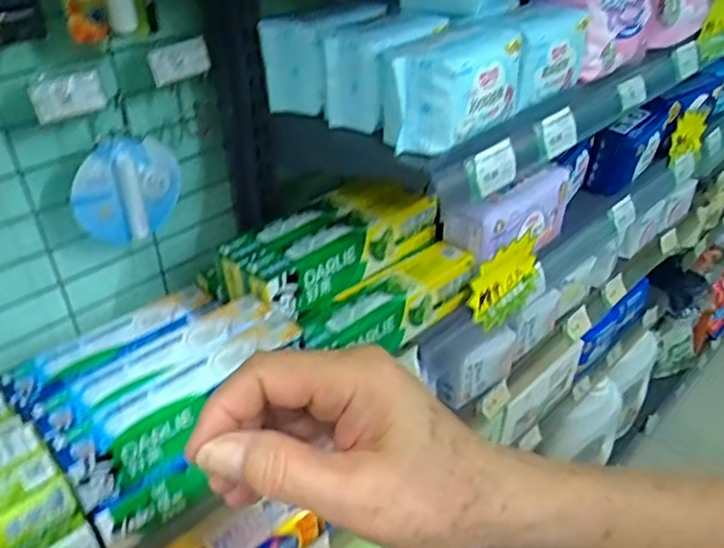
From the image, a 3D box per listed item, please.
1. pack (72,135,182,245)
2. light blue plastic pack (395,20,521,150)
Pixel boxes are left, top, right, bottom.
[{"bbox_3d":[-0.226,-0.081,0.596,0.019,0.103,0.107,26,43,30],"label":"pack"},{"bbox_3d":[0.087,-0.165,0.541,0.059,0.078,0.127,29,45,33],"label":"light blue plastic pack"}]

